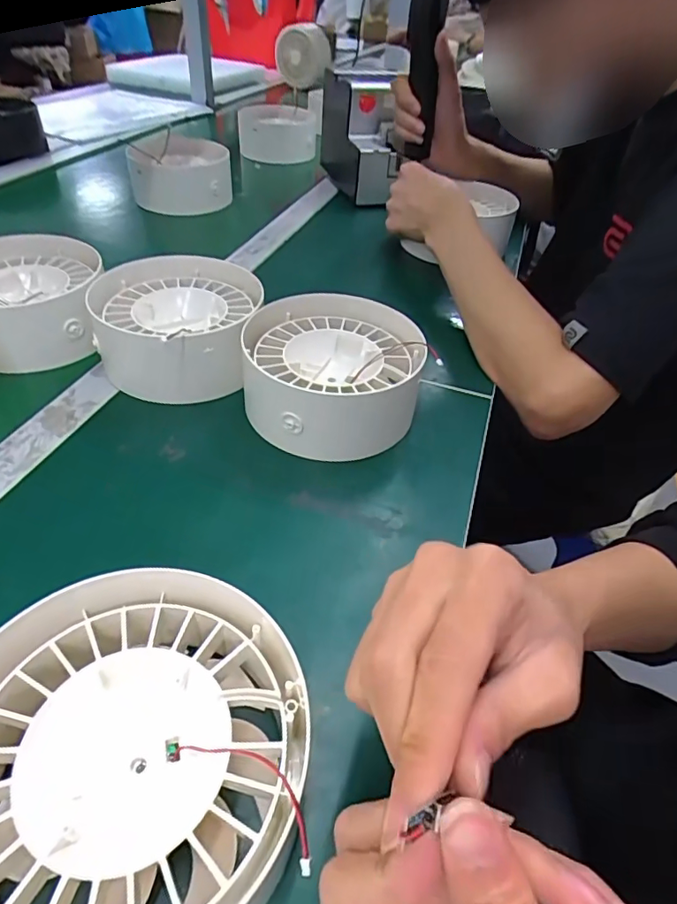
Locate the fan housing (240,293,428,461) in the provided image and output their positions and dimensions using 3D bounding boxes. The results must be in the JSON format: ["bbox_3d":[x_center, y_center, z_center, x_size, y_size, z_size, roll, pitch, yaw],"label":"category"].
[{"bbox_3d":[-0.004,-0.059,0.416,0.141,0.063,0.146,9,43,3],"label":"fan housing"}]

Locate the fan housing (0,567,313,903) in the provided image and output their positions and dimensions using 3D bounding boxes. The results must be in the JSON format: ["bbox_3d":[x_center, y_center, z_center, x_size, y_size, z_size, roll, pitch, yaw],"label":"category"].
[{"bbox_3d":[-0.089,0.128,0.215,0.145,0.060,0.140,2,43,-5],"label":"fan housing"}]

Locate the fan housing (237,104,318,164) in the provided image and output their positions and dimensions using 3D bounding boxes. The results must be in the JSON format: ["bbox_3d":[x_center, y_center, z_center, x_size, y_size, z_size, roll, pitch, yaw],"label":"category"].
[{"bbox_3d":[-0.113,-0.595,0.970,0.136,0.077,0.128,4,43,-3],"label":"fan housing"}]

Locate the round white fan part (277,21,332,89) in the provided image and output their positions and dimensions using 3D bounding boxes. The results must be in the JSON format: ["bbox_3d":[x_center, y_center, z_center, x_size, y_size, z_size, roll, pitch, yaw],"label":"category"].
[{"bbox_3d":[-0.099,-1.124,1.475,0.156,0.137,0.182,1,43,-7],"label":"round white fan part"}]

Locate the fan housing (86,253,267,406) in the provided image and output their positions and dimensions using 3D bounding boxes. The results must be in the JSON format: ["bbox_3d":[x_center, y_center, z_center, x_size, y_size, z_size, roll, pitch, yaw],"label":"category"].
[{"bbox_3d":[-0.139,-0.105,0.449,0.132,0.064,0.150,7,43,0],"label":"fan housing"}]

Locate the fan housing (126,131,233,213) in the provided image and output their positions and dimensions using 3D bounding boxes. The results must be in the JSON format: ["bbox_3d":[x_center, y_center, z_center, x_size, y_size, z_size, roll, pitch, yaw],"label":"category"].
[{"bbox_3d":[-0.226,-0.407,0.755,0.134,0.061,0.152,-5,44,-12],"label":"fan housing"}]

